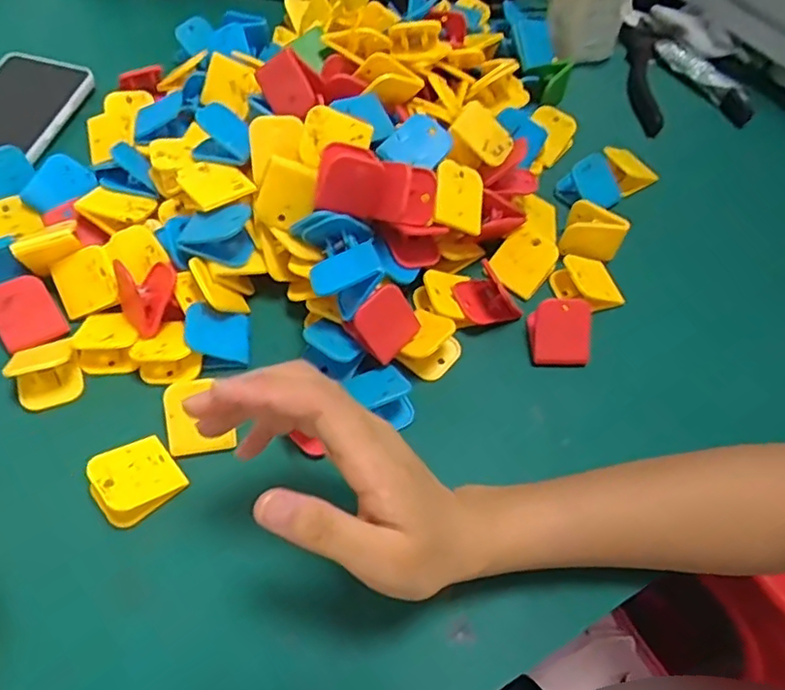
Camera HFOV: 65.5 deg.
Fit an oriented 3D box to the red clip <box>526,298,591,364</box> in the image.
[{"bbox_3d":[0.109,-0.008,0.392,0.035,0.025,0.035,-1,59,-4],"label":"red clip"}]

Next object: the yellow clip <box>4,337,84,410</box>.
[{"bbox_3d":[-0.204,0.016,0.356,0.035,0.026,0.030,-16,62,-12],"label":"yellow clip"}]

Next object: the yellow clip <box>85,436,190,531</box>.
[{"bbox_3d":[-0.140,0.072,0.333,0.042,0.023,0.038,-31,66,-19],"label":"yellow clip"}]

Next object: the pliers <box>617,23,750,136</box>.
[{"bbox_3d":[0.249,-0.254,0.551,0.087,0.016,0.155,-9,60,-8],"label":"pliers"}]

